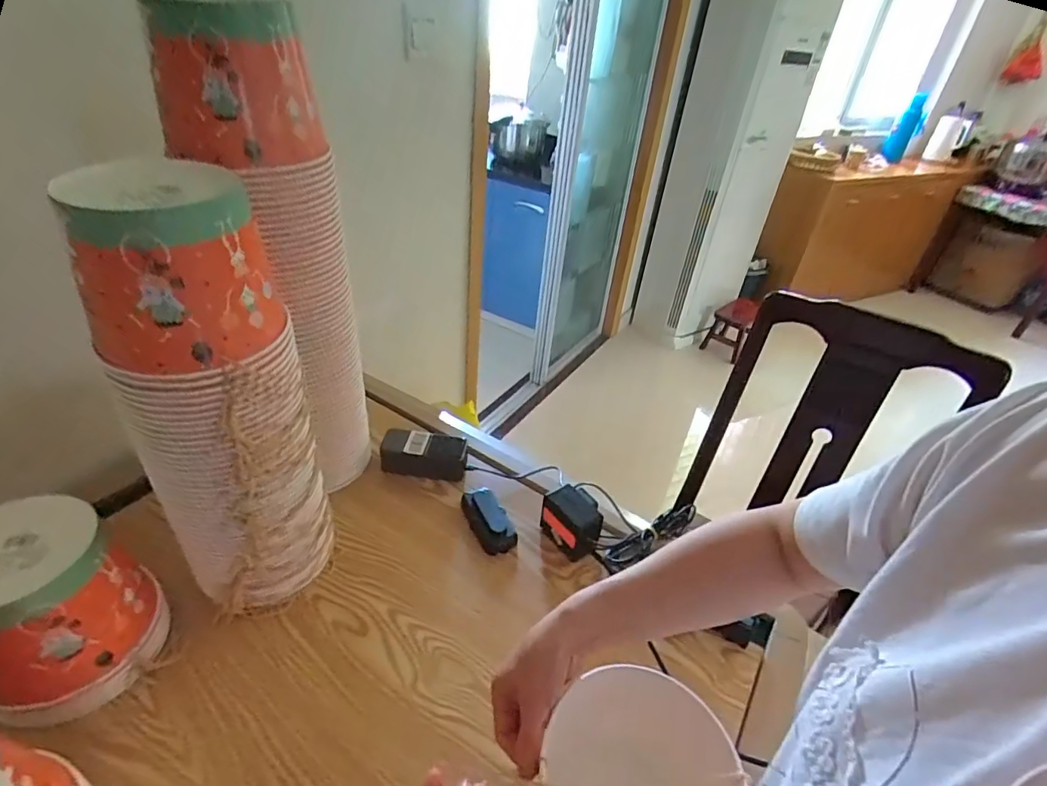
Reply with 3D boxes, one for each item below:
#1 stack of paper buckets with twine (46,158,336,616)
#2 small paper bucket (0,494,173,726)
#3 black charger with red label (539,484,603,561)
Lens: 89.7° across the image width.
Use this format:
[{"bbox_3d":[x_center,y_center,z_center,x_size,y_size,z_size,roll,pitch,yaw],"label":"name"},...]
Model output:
[{"bbox_3d":[-0.298,0.034,0.537,0.159,0.473,0.126,-23,45,-34],"label":"stack of paper buckets with twine"},{"bbox_3d":[-0.463,0.214,0.518,0.141,0.167,0.138,4,36,-3],"label":"small paper bucket"},{"bbox_3d":[0.071,0.179,0.730,0.059,0.079,0.088,-21,44,-33],"label":"black charger with red label"}]

